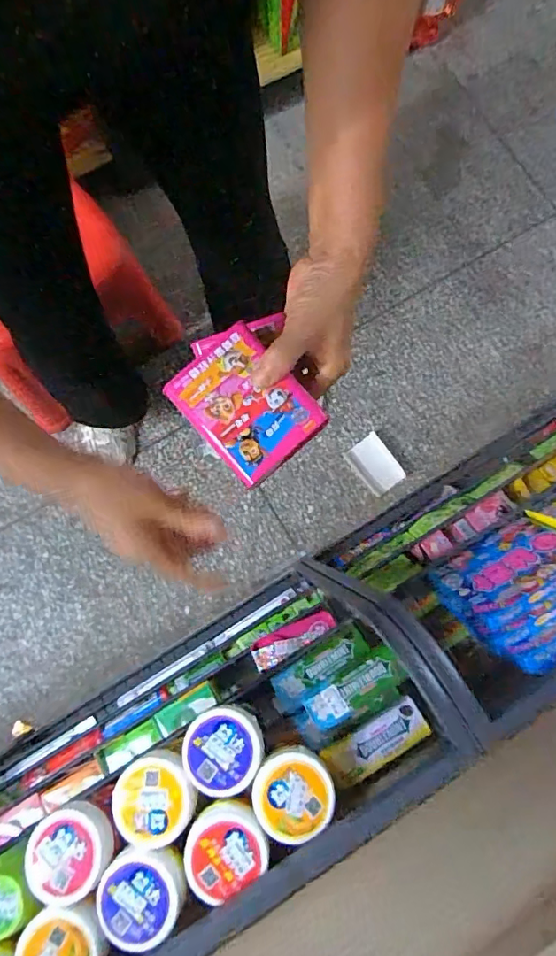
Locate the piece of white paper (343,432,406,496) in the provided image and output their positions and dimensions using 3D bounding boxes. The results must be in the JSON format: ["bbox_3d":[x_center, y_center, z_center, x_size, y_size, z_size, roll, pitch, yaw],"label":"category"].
[{"bbox_3d":[0.222,-0.030,1.147,0.090,0.019,0.127,-36,83,-7],"label":"piece of white paper"}]

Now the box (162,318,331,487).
[{"bbox_3d":[-0.024,-0.054,0.371,0.078,0.019,0.102,-41,82,-8],"label":"box"}]

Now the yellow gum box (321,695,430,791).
[{"bbox_3d":[0.072,0.198,0.375,0.080,0.010,0.031,-31,63,-4],"label":"yellow gum box"}]

